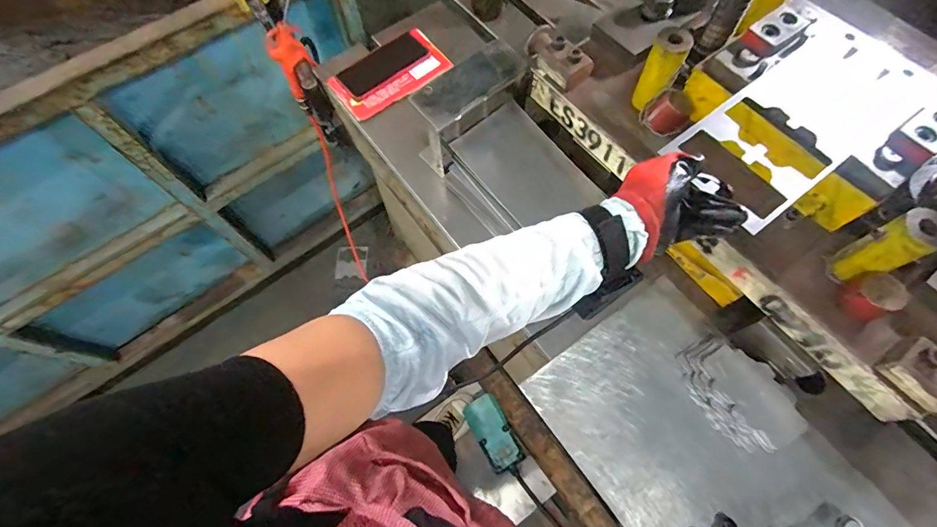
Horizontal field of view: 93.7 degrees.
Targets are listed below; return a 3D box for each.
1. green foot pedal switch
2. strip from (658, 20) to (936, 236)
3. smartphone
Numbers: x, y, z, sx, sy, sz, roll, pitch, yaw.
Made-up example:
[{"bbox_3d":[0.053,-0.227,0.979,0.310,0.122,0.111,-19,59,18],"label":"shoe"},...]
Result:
[{"bbox_3d":[0.075,0.490,1.241,0.101,0.068,0.230,-28,89,-10],"label":"green foot pedal switch"},{"bbox_3d":[0.355,-0.153,0.457,0.291,0.007,0.132,-37,71,-13],"label":"strip"},{"bbox_3d":[-0.149,-0.349,0.772,0.156,0.010,0.071,-39,81,-12],"label":"smartphone"}]

